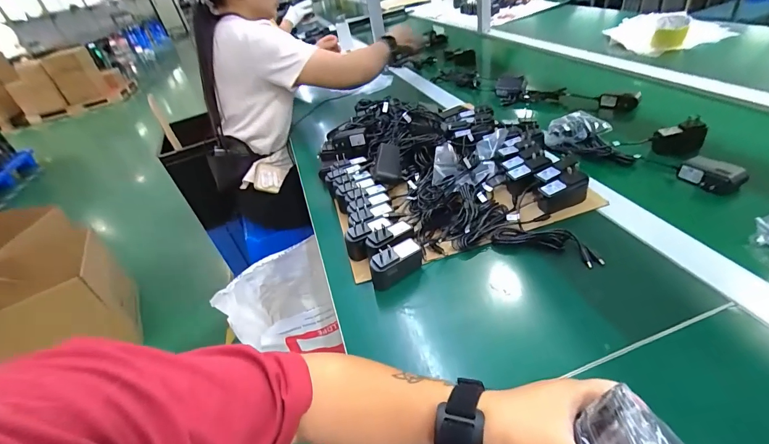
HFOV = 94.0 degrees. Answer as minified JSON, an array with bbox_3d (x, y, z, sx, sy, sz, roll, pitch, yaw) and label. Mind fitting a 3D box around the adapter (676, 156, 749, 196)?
[{"bbox_3d":[0.477,-0.066,0.527,0.039,0.035,0.073,-23,38,-24],"label":"adapter"}]

